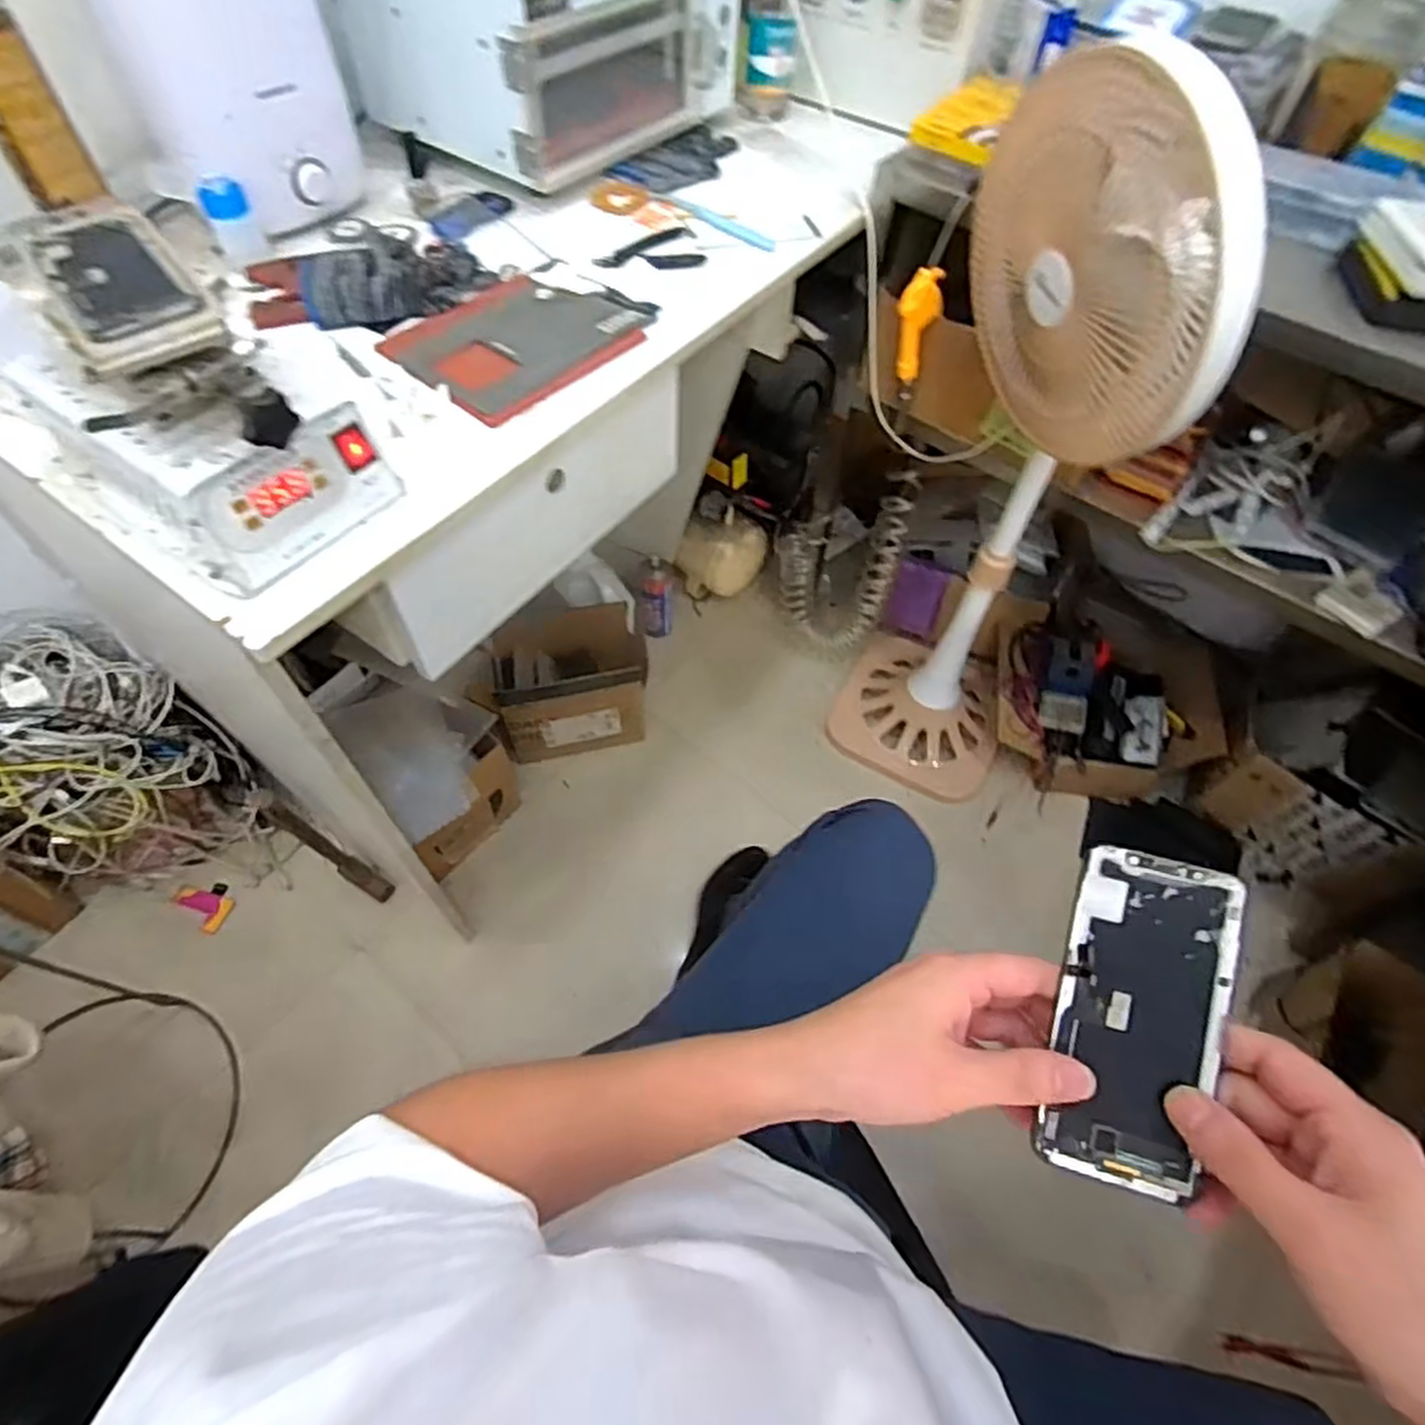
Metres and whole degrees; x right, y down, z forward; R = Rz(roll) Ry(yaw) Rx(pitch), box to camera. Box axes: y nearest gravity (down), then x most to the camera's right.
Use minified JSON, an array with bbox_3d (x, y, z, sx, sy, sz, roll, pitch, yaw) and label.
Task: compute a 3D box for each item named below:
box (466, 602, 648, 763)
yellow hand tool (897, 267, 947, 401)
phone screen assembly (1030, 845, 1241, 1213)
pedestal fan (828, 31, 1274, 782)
[{"bbox_3d":[-0.248,-0.041,1.285,0.261,0.209,0.163,-9,57,-9],"label":"box"},{"bbox_3d":[0.254,-0.477,0.948,0.048,0.169,0.029,14,57,6],"label":"yellow hand tool"},{"bbox_3d":[0.187,0.133,0.325,0.065,0.007,0.138,12,82,10],"label":"phone screen assembly"},{"bbox_3d":[0.369,-0.234,0.978,0.309,0.975,0.307,31,60,17],"label":"pedestal fan"}]

